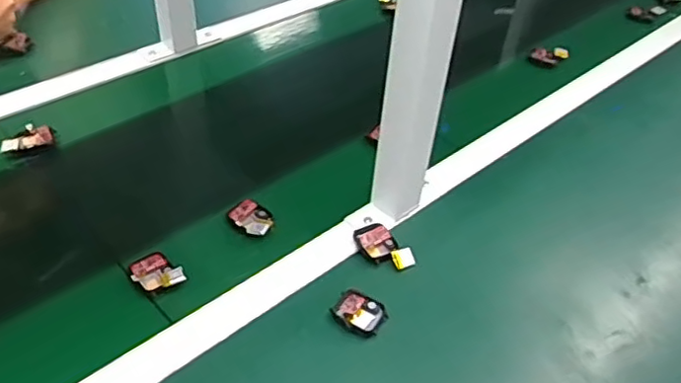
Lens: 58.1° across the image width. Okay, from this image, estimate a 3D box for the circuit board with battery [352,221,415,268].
[{"bbox_3d":[0.042,0.055,0.623,0.040,0.008,0.066,-21,48,-25],"label":"circuit board with battery"}]

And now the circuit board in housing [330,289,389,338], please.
[{"bbox_3d":[0.017,0.111,0.564,0.046,0.008,0.038,25,47,21],"label":"circuit board in housing"}]

